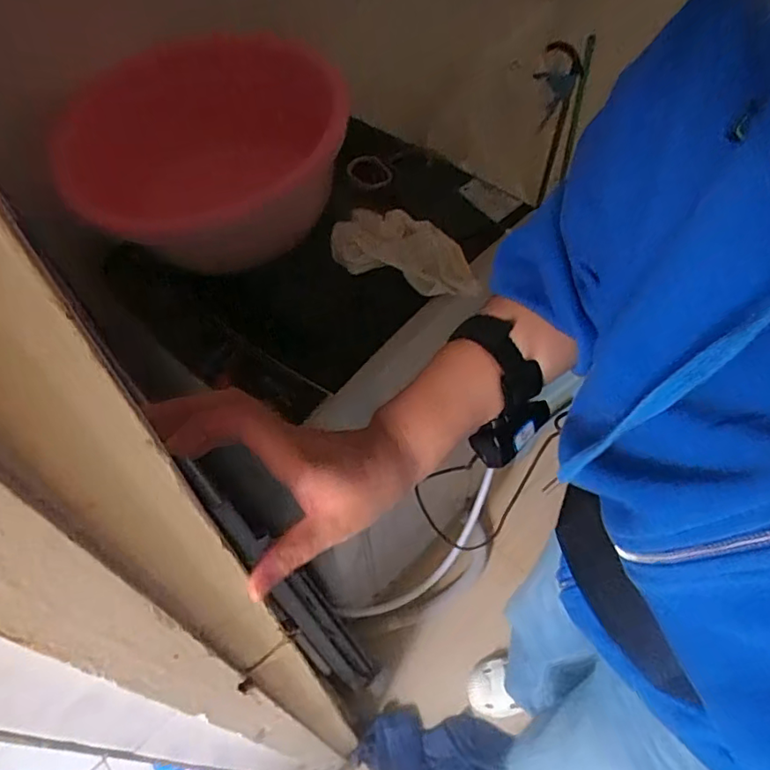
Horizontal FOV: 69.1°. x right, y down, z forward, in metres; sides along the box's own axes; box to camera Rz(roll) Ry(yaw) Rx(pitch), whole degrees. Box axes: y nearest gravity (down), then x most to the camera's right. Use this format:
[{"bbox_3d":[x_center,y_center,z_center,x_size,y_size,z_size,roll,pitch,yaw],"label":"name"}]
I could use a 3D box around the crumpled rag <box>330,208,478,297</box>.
[{"bbox_3d":[0.029,-0.180,0.752,0.203,0.045,0.103,22,57,17],"label":"crumpled rag"}]

